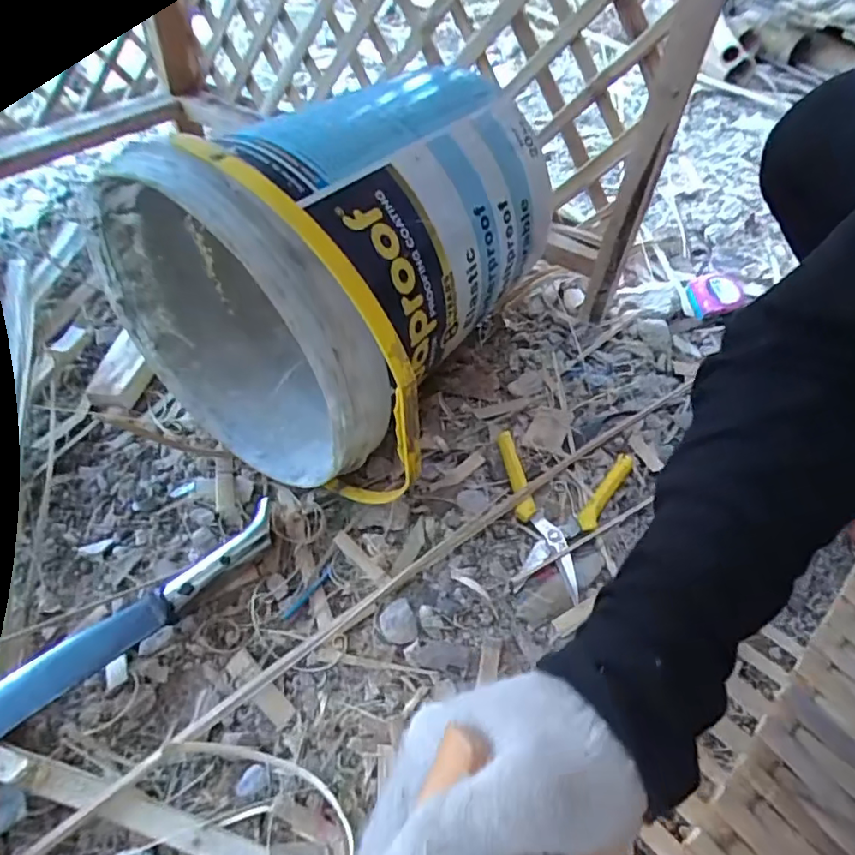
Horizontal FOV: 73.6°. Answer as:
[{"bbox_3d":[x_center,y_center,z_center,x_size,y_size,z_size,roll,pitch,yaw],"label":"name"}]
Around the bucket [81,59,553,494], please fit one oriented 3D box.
[{"bbox_3d":[-0.085,-0.161,0.591,0.342,0.311,0.375,22,50,14],"label":"bucket"}]

